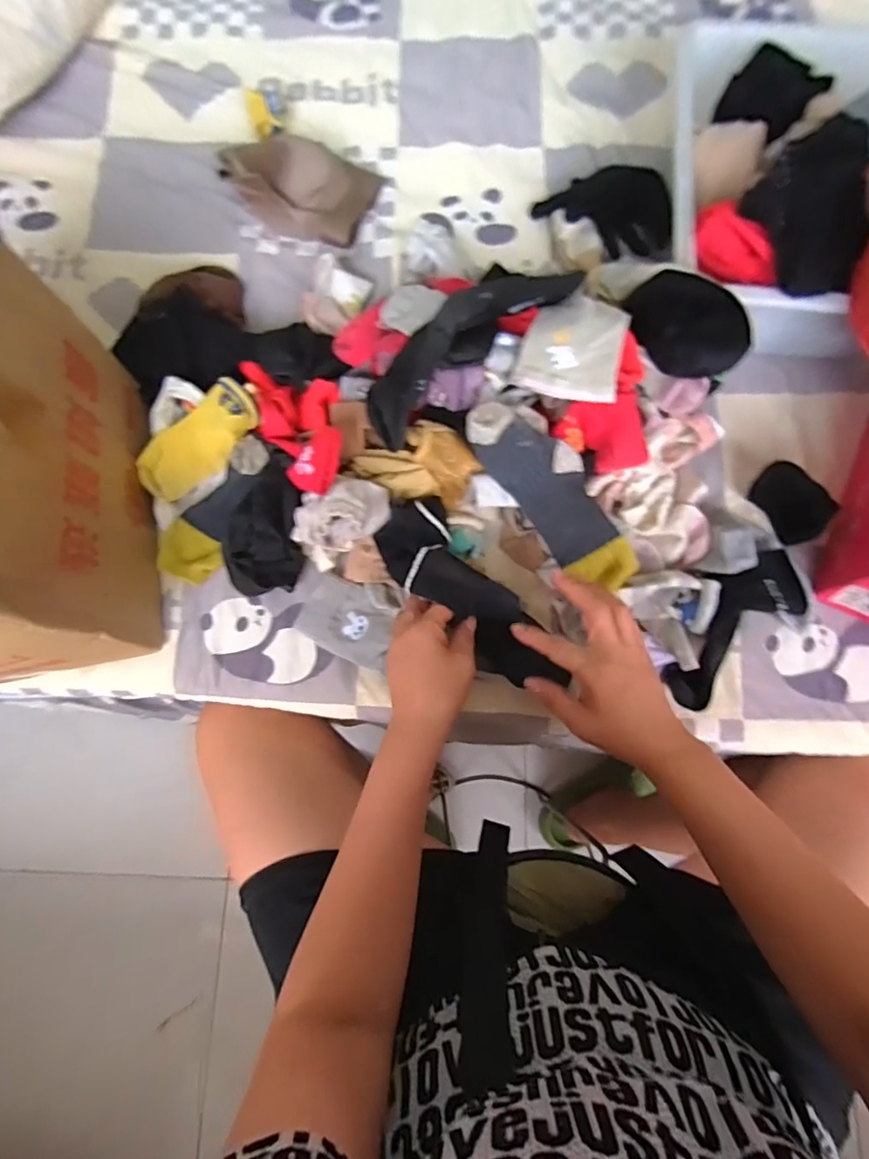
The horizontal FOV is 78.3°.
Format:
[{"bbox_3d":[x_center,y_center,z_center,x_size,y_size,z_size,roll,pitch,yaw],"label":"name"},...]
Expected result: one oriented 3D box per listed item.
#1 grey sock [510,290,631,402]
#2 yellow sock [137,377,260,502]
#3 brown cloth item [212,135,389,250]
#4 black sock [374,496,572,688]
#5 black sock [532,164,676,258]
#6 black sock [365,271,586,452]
[{"bbox_3d":[0.131,-0.219,0.493,0.089,0.030,0.098,18,78,5],"label":"grey sock"},{"bbox_3d":[-0.235,-0.136,0.540,0.066,0.037,0.134,44,81,10],"label":"yellow sock"},{"bbox_3d":[-0.163,-0.483,0.647,0.173,0.047,0.140,18,77,4],"label":"brown cloth item"},{"bbox_3d":[0.031,0.015,0.503,0.081,0.074,0.211,-42,86,-9],"label":"black sock"},{"bbox_3d":[0.204,-0.434,0.629,0.156,0.042,0.102,35,79,8],"label":"black sock"},{"bbox_3d":[0.028,-0.229,0.485,0.232,0.087,0.070,-41,80,-9],"label":"black sock"}]

